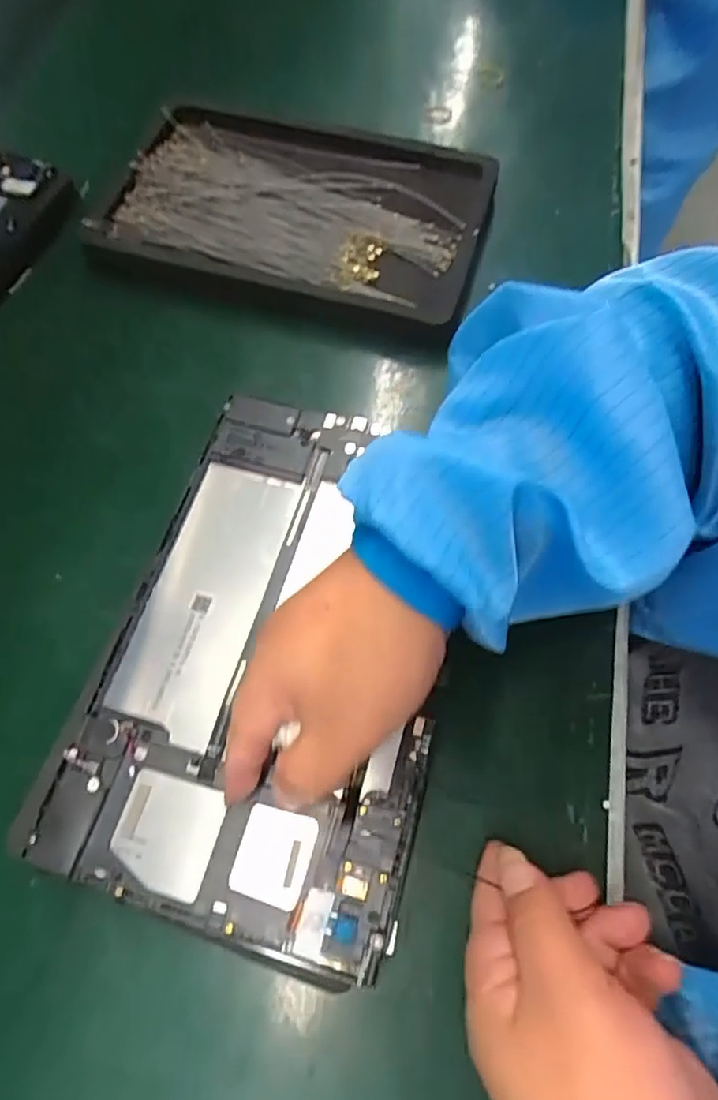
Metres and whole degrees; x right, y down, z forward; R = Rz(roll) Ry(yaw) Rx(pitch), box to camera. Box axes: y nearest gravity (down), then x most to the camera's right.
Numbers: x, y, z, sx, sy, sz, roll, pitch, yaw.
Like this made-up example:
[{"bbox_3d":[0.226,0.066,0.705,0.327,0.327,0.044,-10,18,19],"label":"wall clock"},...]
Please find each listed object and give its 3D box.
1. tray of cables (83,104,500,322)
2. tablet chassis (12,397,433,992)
[{"bbox_3d":[-0.044,-0.237,0.421,0.249,0.032,0.174,14,65,6],"label":"tray of cables"},{"bbox_3d":[-0.033,0.041,0.281,0.152,0.017,0.238,17,65,7],"label":"tablet chassis"}]

